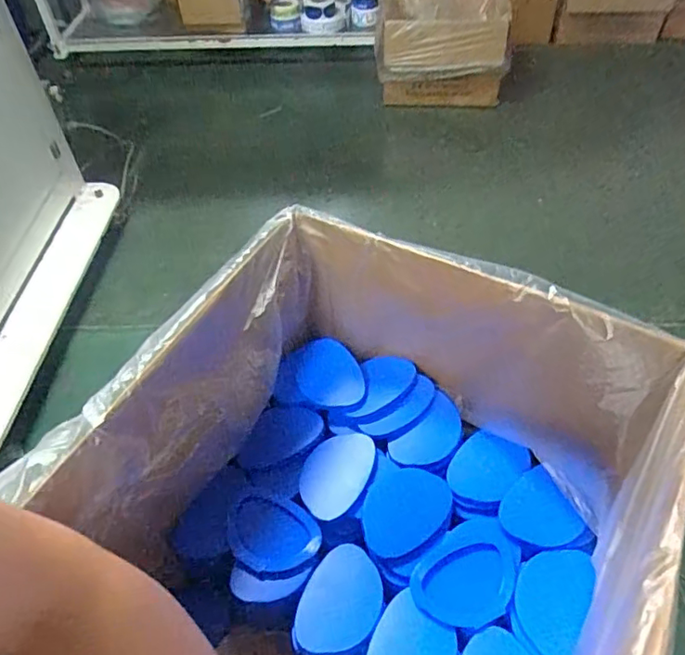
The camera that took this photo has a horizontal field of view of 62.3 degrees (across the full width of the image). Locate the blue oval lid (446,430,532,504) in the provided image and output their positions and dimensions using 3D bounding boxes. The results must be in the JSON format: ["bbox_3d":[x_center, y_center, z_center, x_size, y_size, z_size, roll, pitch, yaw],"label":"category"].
[{"bbox_3d":[0.146,0.143,0.581,0.076,0.021,0.062,-34,56,-23],"label":"blue oval lid"}]

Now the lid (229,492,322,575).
[{"bbox_3d":[-0.066,0.194,0.536,0.085,0.015,0.067,24,61,4],"label":"lid"}]

